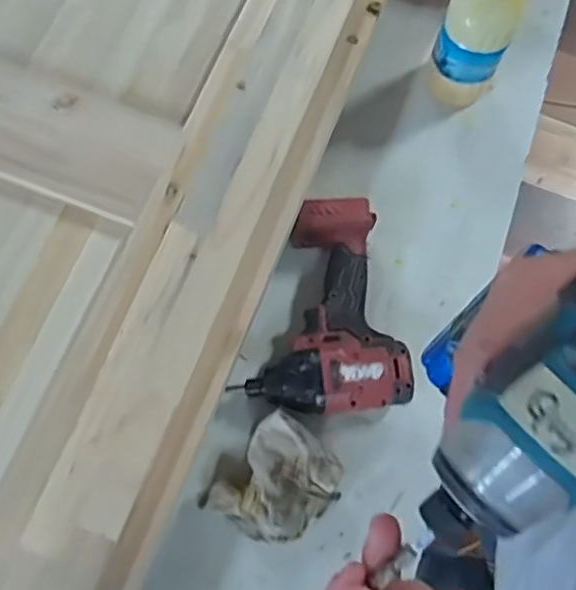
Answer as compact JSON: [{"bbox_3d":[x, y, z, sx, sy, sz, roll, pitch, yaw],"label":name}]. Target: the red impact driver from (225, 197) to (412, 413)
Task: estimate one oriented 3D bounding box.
[{"bbox_3d":[0.031,0.013,0.589,0.148,0.066,0.200,-3,75,-3],"label":"red impact driver"}]

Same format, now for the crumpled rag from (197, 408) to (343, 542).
[{"bbox_3d":[-0.010,0.169,0.546,0.092,0.059,0.110,39,77,8],"label":"crumpled rag"}]

